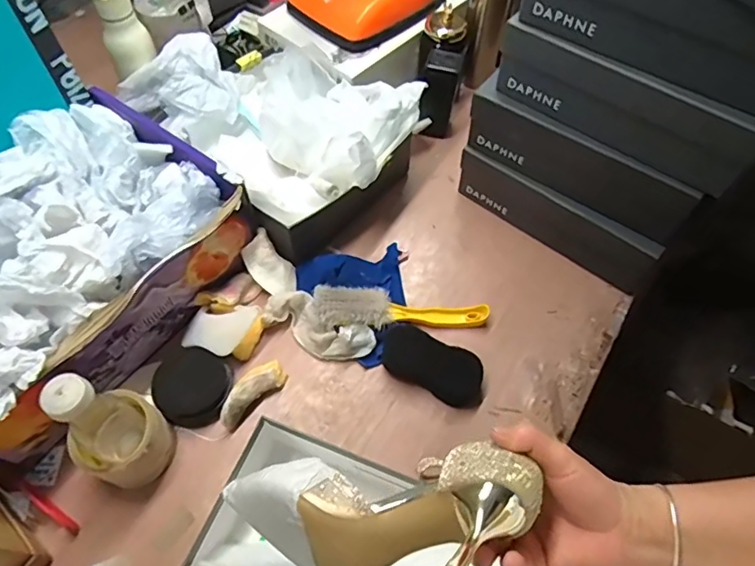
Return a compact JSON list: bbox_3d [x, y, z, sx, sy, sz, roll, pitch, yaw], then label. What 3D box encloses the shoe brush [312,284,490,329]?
[{"bbox_3d":[0.032,0.034,0.706,0.232,0.040,0.055,7,58,-12],"label":"shoe brush"}]

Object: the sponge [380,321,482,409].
[{"bbox_3d":[0.069,0.102,0.670,0.136,0.037,0.061,24,61,13],"label":"sponge"}]

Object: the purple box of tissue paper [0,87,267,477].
[{"bbox_3d":[-0.382,-0.035,0.635,0.306,0.178,0.398,35,64,19],"label":"purple box of tissue paper"}]

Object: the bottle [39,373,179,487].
[{"bbox_3d":[-0.269,0.156,0.552,0.076,0.185,0.083,24,61,13],"label":"bottle"}]

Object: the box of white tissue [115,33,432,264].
[{"bbox_3d":[-0.140,-0.245,0.801,0.373,0.144,0.298,36,64,19],"label":"box of white tissue"}]

